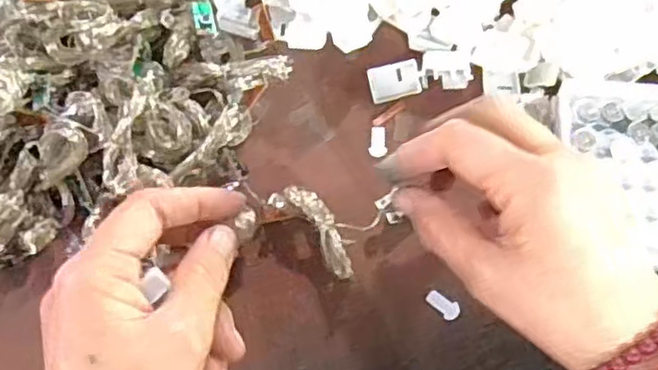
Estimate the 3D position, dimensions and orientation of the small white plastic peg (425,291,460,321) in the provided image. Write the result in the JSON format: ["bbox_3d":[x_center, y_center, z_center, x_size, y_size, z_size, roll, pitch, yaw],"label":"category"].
[{"bbox_3d":[0.057,0.060,0.344,0.017,0.005,0.009,39,77,13],"label":"small white plastic peg"}]

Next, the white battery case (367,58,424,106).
[{"bbox_3d":[0.037,-0.057,0.380,0.028,0.005,0.020,-16,105,-4],"label":"white battery case"}]

